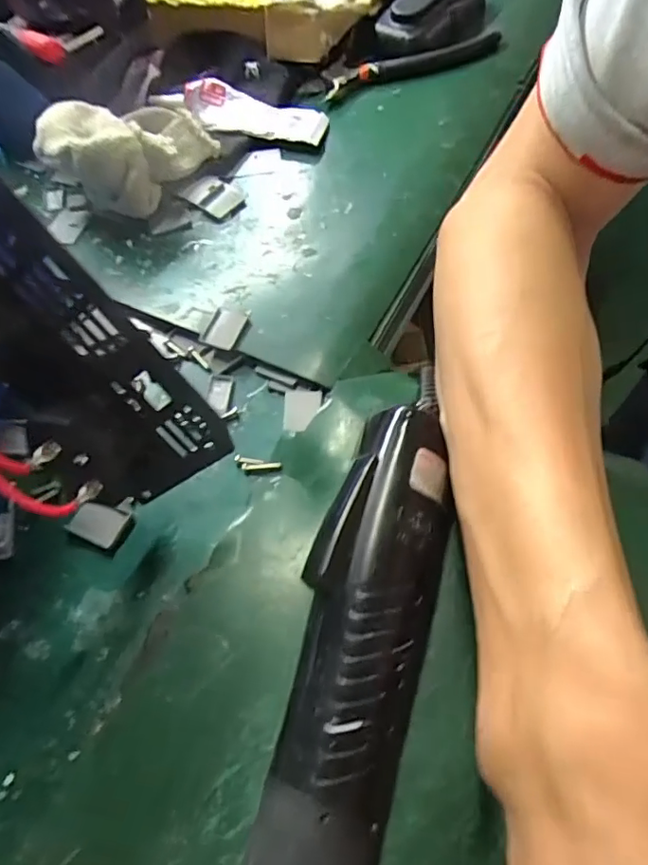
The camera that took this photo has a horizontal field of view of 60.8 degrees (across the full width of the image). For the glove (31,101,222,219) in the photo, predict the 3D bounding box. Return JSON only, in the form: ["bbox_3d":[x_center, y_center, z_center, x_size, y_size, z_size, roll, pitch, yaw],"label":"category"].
[{"bbox_3d":[-0.109,-0.163,0.320,0.056,0.053,0.094,39,69,22],"label":"glove"}]

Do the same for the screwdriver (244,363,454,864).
[{"bbox_3d":[0.006,0.088,0.181,0.041,0.040,0.221,14,62,11],"label":"screwdriver"}]

